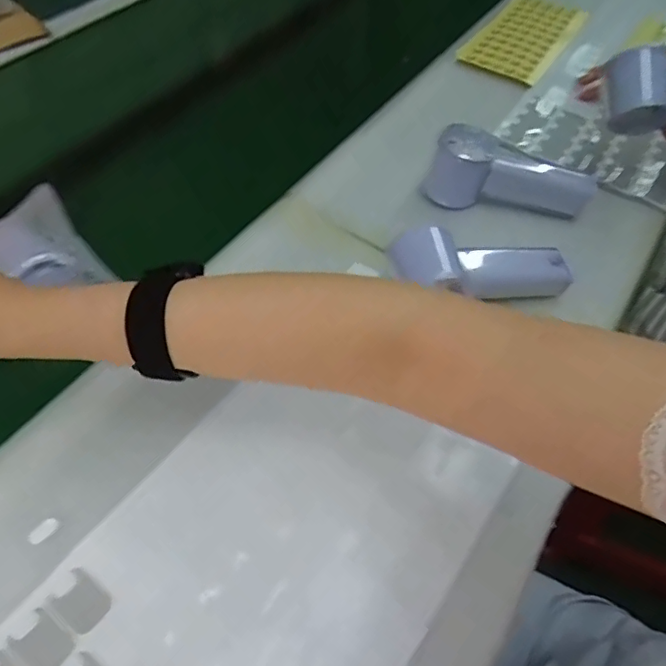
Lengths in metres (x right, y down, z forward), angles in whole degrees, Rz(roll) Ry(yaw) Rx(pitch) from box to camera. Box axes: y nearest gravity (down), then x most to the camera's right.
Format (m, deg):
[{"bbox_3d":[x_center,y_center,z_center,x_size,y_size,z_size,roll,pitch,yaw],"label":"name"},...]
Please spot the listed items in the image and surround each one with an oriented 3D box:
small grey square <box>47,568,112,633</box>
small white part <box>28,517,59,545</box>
[{"bbox_3d":[-0.145,0.154,0.323,0.033,0.004,0.024,32,57,18],"label":"small grey square"},{"bbox_3d":[-0.179,0.123,0.347,0.009,0.004,0.018,37,59,22],"label":"small white part"}]

